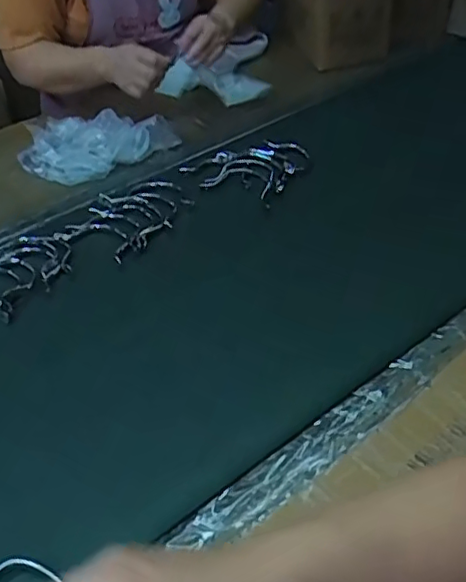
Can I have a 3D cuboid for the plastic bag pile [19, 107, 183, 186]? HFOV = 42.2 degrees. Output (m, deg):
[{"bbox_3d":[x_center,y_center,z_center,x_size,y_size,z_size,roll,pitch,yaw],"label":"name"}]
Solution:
[{"bbox_3d":[-0.220,-0.230,0.936,0.221,0.076,0.138,11,44,16],"label":"plastic bag pile"}]

